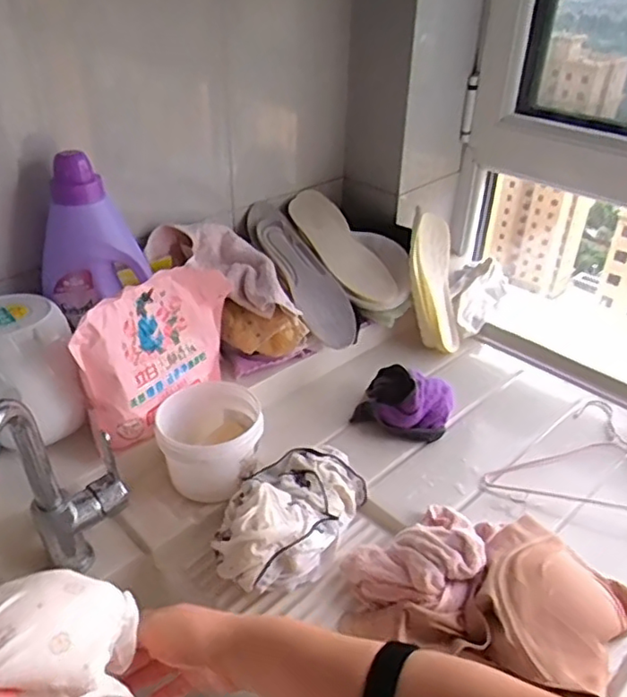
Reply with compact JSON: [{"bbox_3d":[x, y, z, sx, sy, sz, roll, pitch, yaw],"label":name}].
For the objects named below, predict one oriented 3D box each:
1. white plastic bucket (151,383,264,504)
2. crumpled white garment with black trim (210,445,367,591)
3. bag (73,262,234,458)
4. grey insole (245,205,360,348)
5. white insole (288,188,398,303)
[{"bbox_3d":[-0.126,0.113,0.761,0.124,0.085,0.128,1,34,-1],"label":"white plastic bucket"},{"bbox_3d":[-0.030,0.180,0.686,0.125,0.082,0.195,16,37,20],"label":"crumpled white garment with black trim"},{"bbox_3d":[-0.187,-0.006,0.759,0.065,0.169,0.227,21,39,26],"label":"bag"},{"bbox_3d":[-0.021,-0.124,0.973,0.085,0.019,0.285,-21,66,-29],"label":"grey insole"},{"bbox_3d":[0.043,-0.171,1.022,0.094,0.013,0.241,-24,67,-32],"label":"white insole"}]

